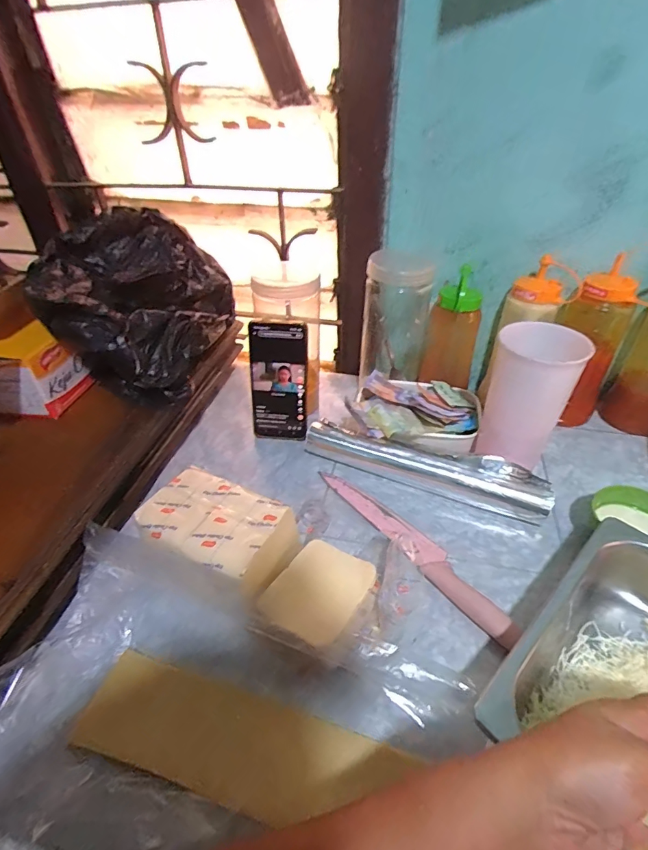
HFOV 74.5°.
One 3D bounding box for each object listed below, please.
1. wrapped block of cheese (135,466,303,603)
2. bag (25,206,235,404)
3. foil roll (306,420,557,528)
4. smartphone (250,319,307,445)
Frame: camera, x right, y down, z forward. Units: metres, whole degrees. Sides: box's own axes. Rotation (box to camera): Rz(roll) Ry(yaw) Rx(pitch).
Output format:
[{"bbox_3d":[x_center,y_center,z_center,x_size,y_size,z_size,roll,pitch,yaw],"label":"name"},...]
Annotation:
[{"bbox_3d":[-0.104,0.115,0.433,0.142,0.074,0.092,17,43,21],"label":"wrapped block of cheese"},{"bbox_3d":[-0.241,-0.166,0.569,0.158,0.171,0.247,5,40,8],"label":"bag"},{"bbox_3d":[0.121,0.050,0.537,0.300,0.043,0.046,15,42,19],"label":"foil roll"},{"bbox_3d":[-0.061,-0.055,0.575,0.073,0.167,0.013,4,26,3],"label":"smartphone"}]

